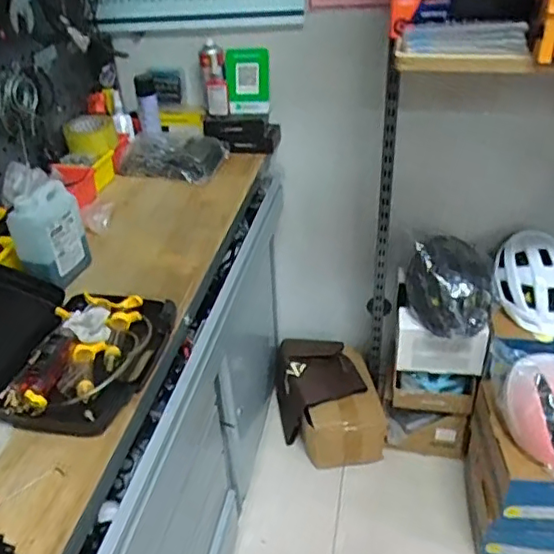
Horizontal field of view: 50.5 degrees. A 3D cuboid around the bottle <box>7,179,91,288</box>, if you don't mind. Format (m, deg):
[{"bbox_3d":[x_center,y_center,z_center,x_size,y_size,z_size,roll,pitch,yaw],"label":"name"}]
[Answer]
[{"bbox_3d":[-0.401,-0.070,1.049,0.060,0.192,0.113,8,37,15],"label":"bottle"}]

